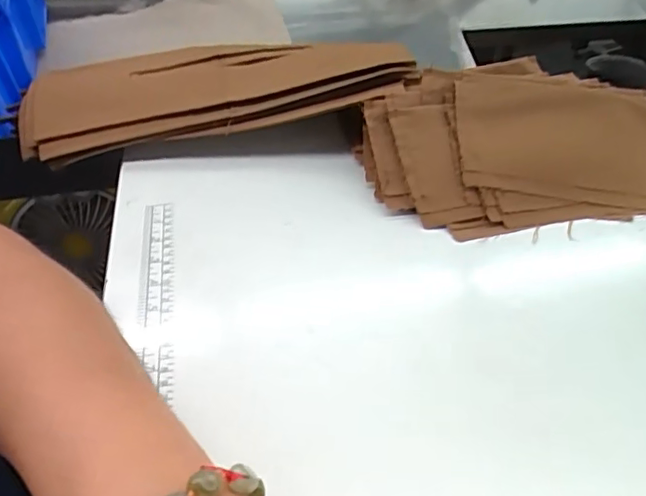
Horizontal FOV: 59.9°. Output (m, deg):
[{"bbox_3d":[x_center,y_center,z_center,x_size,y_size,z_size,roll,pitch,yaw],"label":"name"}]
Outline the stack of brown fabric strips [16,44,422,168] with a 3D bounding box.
[{"bbox_3d":[-0.103,-0.156,0.537,0.364,0.029,0.117,-8,61,0],"label":"stack of brown fabric strips"}]

